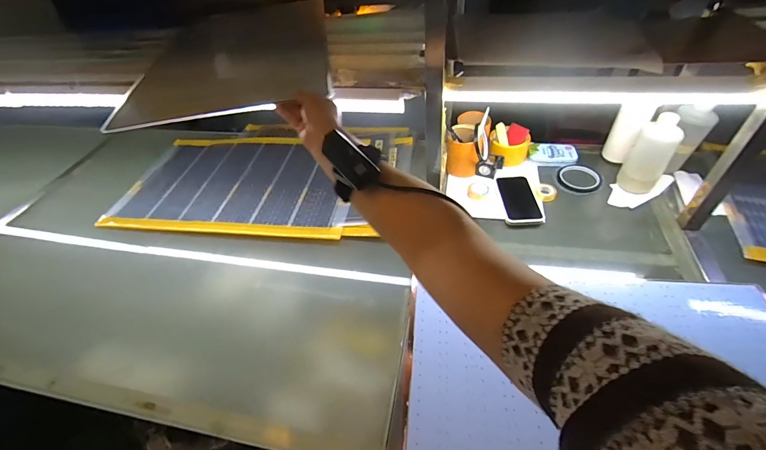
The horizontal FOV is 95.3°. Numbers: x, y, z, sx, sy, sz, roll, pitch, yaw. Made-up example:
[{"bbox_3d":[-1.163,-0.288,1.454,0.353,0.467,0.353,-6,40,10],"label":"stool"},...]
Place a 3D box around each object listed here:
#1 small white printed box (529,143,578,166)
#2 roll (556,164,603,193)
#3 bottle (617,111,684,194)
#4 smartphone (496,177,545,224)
[{"bbox_3d":[0.420,-0.178,0.866,0.103,0.020,0.074,5,48,12],"label":"small white printed box"},{"bbox_3d":[0.458,-0.110,0.812,0.095,0.009,0.095,-3,46,4],"label":"roll"},{"bbox_3d":[0.565,-0.150,0.735,0.077,0.166,0.076,30,57,30],"label":"bottle"},{"bbox_3d":[0.302,-0.061,0.775,0.077,0.014,0.142,0,47,7],"label":"smartphone"}]

